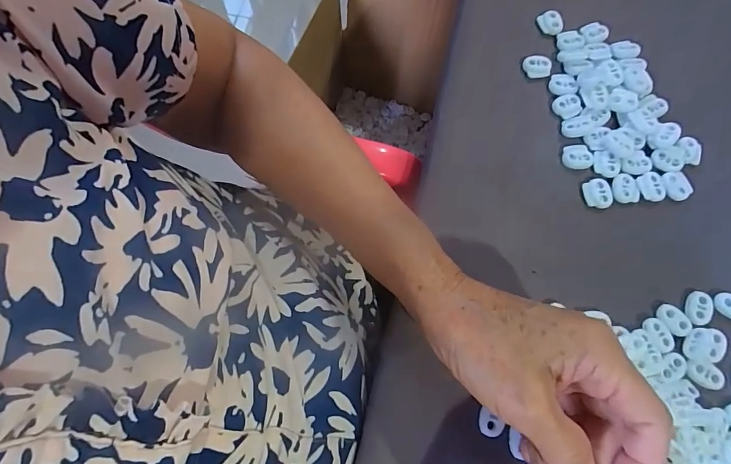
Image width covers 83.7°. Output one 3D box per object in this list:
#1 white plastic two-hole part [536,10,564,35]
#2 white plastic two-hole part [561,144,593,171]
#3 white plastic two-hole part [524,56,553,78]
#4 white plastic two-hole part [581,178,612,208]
[{"bbox_3d":[0.157,-0.178,0.345,0.017,0.005,0.020,-9,73,-3],"label":"white plastic two-hole part"},{"bbox_3d":[0.160,-0.057,0.307,0.023,0.004,0.020,-2,72,-1],"label":"white plastic two-hole part"},{"bbox_3d":[0.141,-0.135,0.334,0.022,0.005,0.017,-4,72,-2],"label":"white plastic two-hole part"},{"bbox_3d":[0.170,-0.029,0.296,0.020,0.004,0.022,-4,72,-2],"label":"white plastic two-hole part"}]

